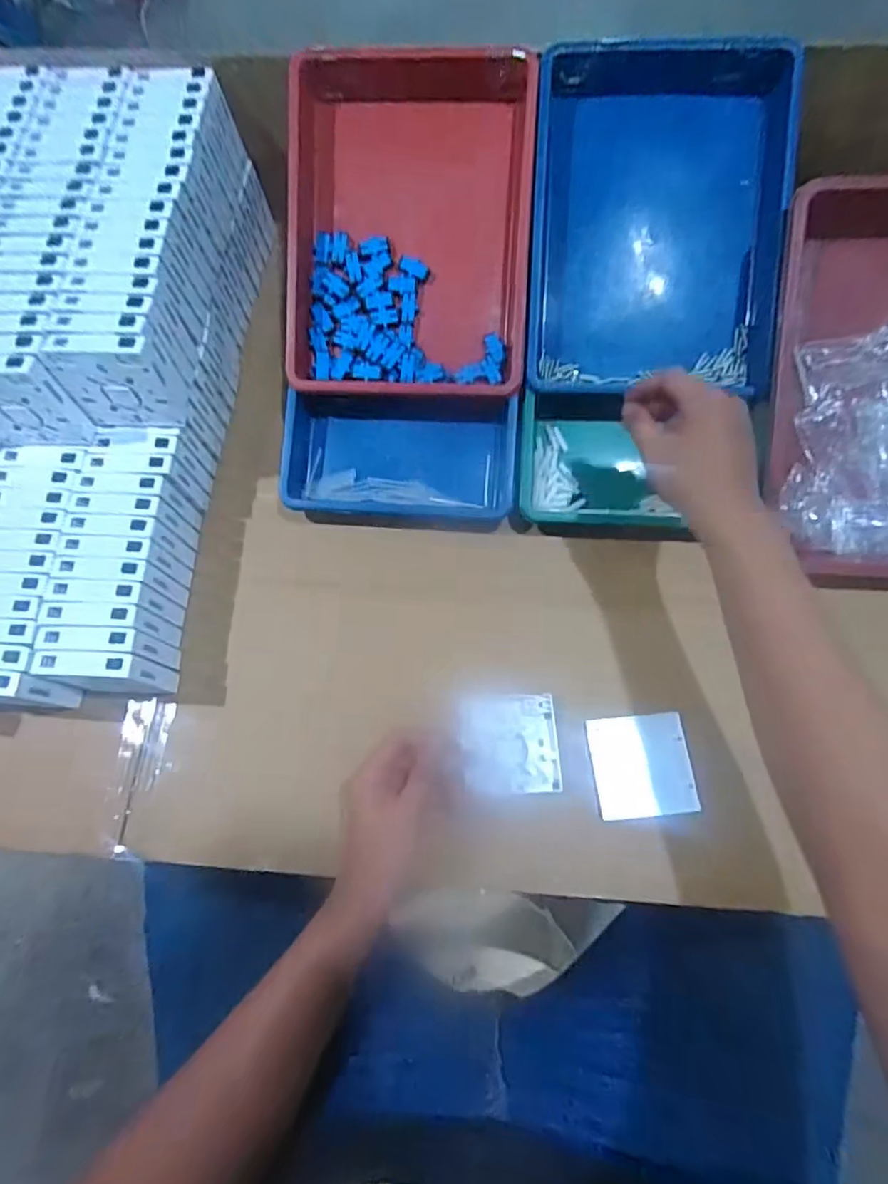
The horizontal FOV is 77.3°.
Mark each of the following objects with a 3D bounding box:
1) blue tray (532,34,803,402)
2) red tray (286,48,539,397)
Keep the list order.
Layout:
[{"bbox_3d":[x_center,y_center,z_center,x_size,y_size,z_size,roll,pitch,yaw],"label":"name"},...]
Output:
[{"bbox_3d":[0.209,-0.358,0.544,0.240,0.053,0.319,2,99,4],"label":"blue tray"},{"bbox_3d":[-0.036,-0.364,0.556,0.238,0.070,0.324,2,94,-1],"label":"red tray"}]

